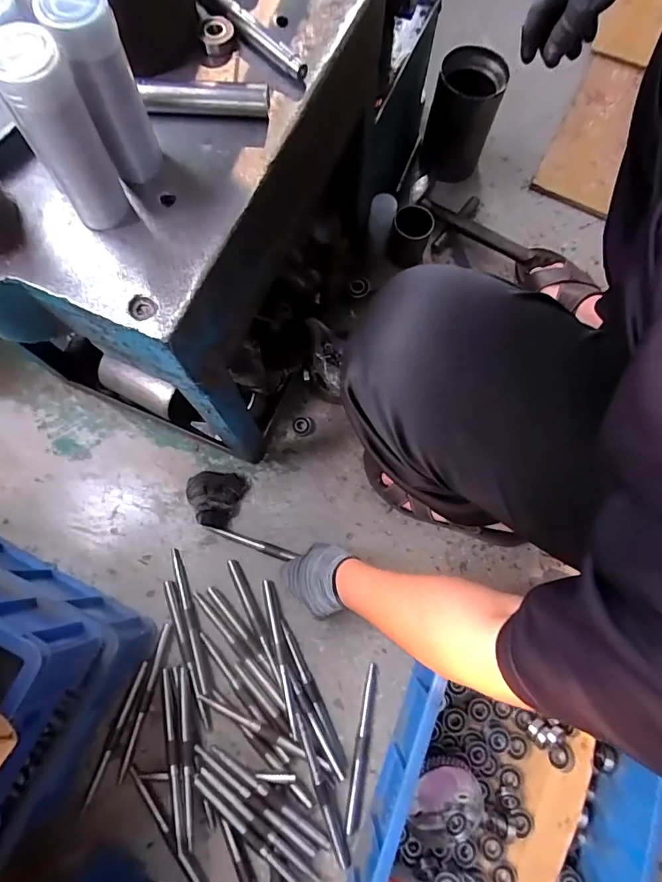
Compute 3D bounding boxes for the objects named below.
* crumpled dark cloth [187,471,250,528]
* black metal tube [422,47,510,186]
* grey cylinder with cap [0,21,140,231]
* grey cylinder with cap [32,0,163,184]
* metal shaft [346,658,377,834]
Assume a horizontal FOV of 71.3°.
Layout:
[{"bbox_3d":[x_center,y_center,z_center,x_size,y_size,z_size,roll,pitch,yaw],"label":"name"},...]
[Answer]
[{"bbox_3d":[-0.184,0.094,0.745,0.086,0.043,0.086,-3,75,-1],"label":"crumpled dark cloth"},{"bbox_3d":[0.241,-0.599,0.868,0.118,0.172,0.128,13,75,3],"label":"black metal tube"},{"bbox_3d":[-0.178,-0.200,0.318,0.044,0.129,0.034,-36,78,-9],"label":"grey cylinder with cap"},{"bbox_3d":[-0.155,-0.243,0.331,0.041,0.126,0.035,-21,76,-6],"label":"grey cylinder with cap"},{"bbox_3d":[0.046,0.442,0.667,0.017,0.018,0.216,10,75,2],"label":"metal shaft"}]

